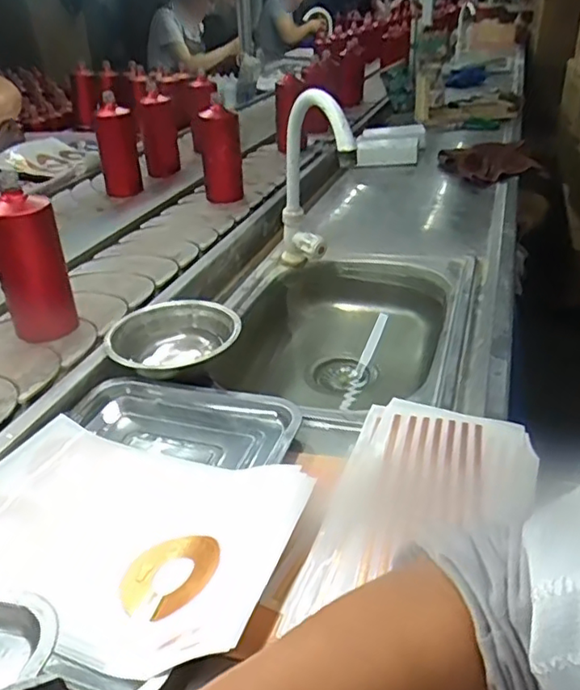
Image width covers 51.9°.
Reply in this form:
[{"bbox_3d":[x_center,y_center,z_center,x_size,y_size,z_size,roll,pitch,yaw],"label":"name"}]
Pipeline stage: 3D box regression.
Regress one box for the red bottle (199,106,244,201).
[{"bbox_3d":[-0.150,-0.417,1.298,0.084,0.173,0.081,-5,31,-6],"label":"red bottle"}]

